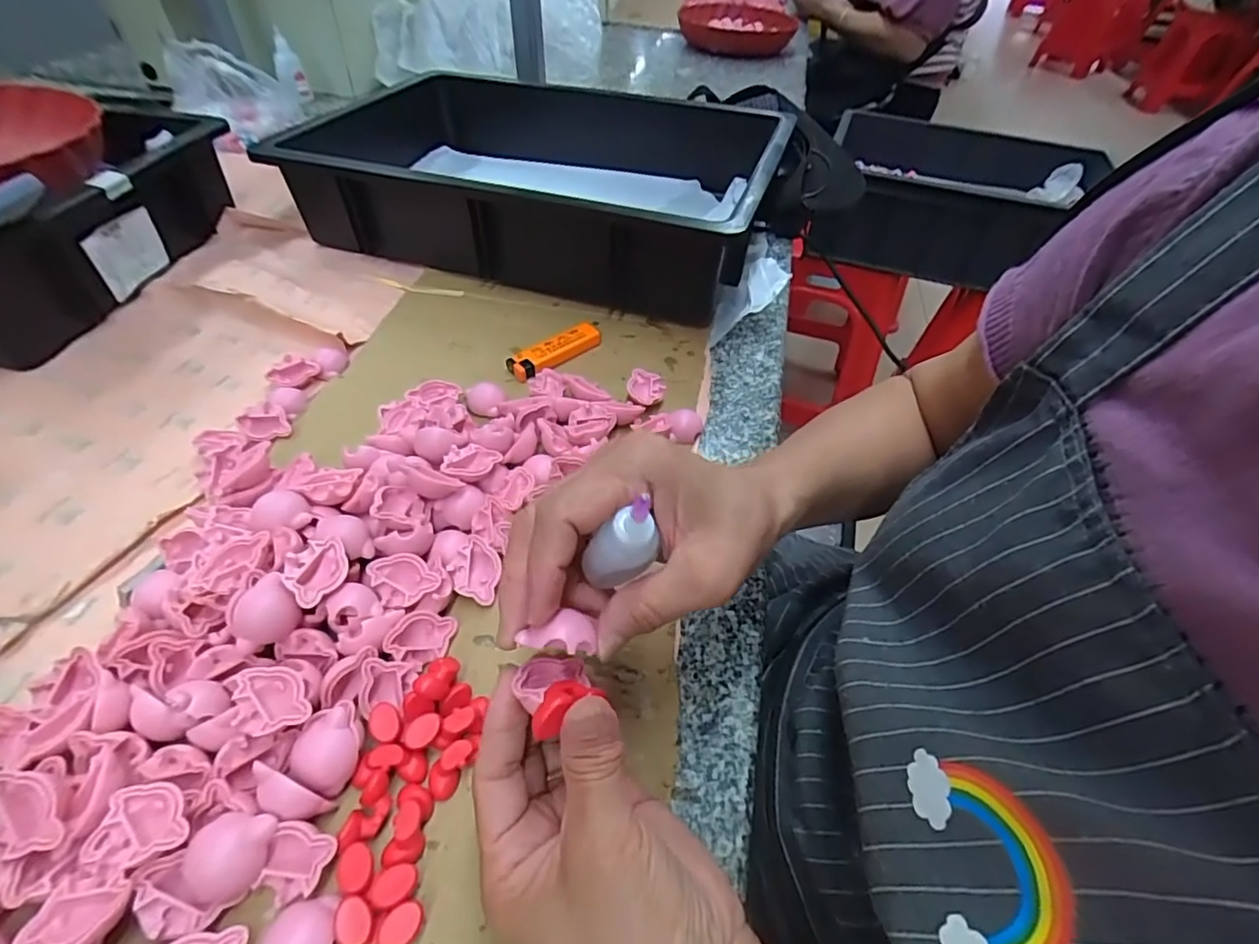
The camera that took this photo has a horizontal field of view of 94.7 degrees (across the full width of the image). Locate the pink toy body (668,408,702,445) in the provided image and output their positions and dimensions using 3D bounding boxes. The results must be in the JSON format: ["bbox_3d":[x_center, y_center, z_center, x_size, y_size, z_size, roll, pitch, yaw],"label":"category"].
[{"bbox_3d":[0.041,-0.033,0.421,0.024,0.018,0.024,4,49,1],"label":"pink toy body"}]

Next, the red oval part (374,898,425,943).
[{"bbox_3d":[-0.087,0.176,0.224,0.018,0.013,0.014,-29,56,-25],"label":"red oval part"}]

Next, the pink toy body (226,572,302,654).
[{"bbox_3d":[-0.174,0.068,0.278,0.029,0.025,0.022,-30,57,-25],"label":"pink toy body"}]

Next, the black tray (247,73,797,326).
[{"bbox_3d":[-0.086,-0.295,0.590,0.421,0.099,0.322,13,48,8],"label":"black tray"}]

